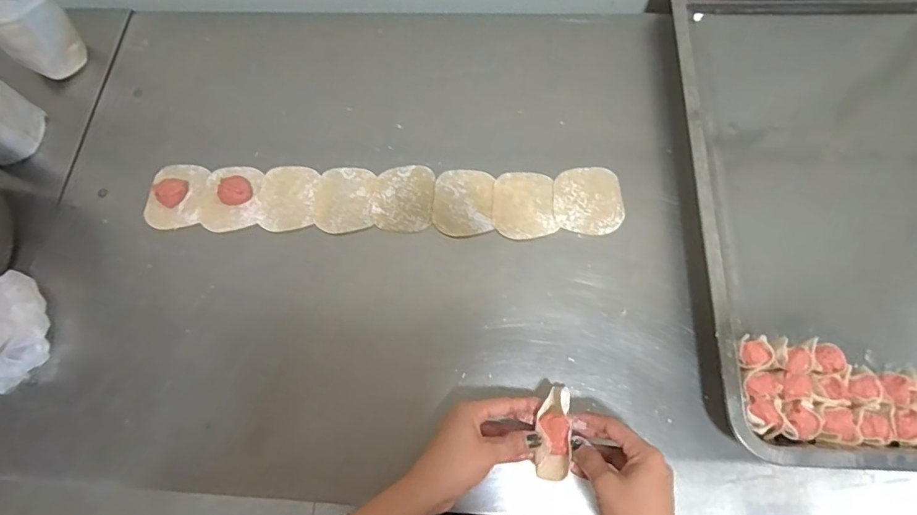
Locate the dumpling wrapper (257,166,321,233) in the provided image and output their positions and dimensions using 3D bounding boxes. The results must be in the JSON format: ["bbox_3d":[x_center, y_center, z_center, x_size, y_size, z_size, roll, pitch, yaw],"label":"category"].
[{"bbox_3d":[-0.200,-0.069,0.567,0.071,0.004,0.082,0,70,2],"label":"dumpling wrapper"}]

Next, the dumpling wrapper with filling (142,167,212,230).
[{"bbox_3d":[-0.334,-0.074,0.574,0.069,0.016,0.080,-2,70,2],"label":"dumpling wrapper with filling"}]

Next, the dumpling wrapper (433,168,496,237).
[{"bbox_3d":[0.006,-0.065,0.556,0.067,0.004,0.084,2,70,3],"label":"dumpling wrapper"}]

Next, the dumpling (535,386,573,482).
[{"bbox_3d":[0.086,0.157,0.435,0.030,0.015,0.080,9,65,5],"label":"dumpling"}]

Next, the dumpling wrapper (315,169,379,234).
[{"bbox_3d":[-0.133,-0.068,0.563,0.070,0.004,0.083,0,70,2],"label":"dumpling wrapper"}]

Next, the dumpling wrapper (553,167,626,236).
[{"bbox_3d":[0.147,-0.065,0.548,0.075,0.004,0.081,-1,70,2],"label":"dumpling wrapper"}]

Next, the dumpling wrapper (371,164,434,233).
[{"bbox_3d":[-0.064,-0.070,0.560,0.069,0.004,0.083,3,71,3],"label":"dumpling wrapper"}]

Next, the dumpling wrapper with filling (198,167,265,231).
[{"bbox_3d":[-0.269,-0.074,0.566,0.070,0.017,0.085,-1,70,2],"label":"dumpling wrapper with filling"}]

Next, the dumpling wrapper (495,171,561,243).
[{"bbox_3d":[0.075,-0.060,0.550,0.068,0.004,0.083,-4,70,1],"label":"dumpling wrapper"}]

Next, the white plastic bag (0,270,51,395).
[{"bbox_3d":[-0.481,0.087,0.504,0.099,0.041,0.124,34,75,13],"label":"white plastic bag"}]

